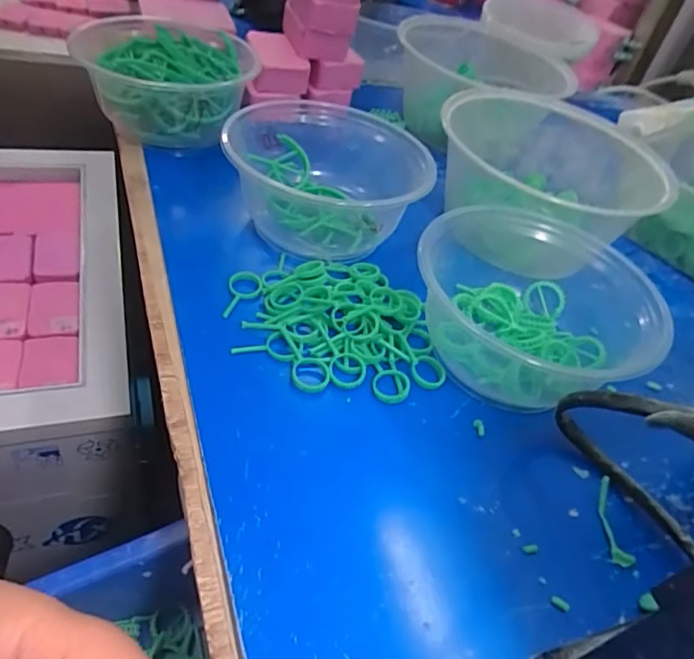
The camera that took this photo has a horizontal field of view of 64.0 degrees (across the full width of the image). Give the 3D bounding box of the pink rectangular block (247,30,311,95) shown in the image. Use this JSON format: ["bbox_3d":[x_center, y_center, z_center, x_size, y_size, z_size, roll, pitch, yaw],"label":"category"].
[{"bbox_3d":[-0.062,-0.238,0.494,0.048,0.029,0.077,-1,46,-16],"label":"pink rectangular block"}]

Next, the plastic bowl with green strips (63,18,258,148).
[{"bbox_3d":[-0.136,-0.193,0.436,0.122,0.076,0.122,8,45,-8],"label":"plastic bowl with green strips"}]

